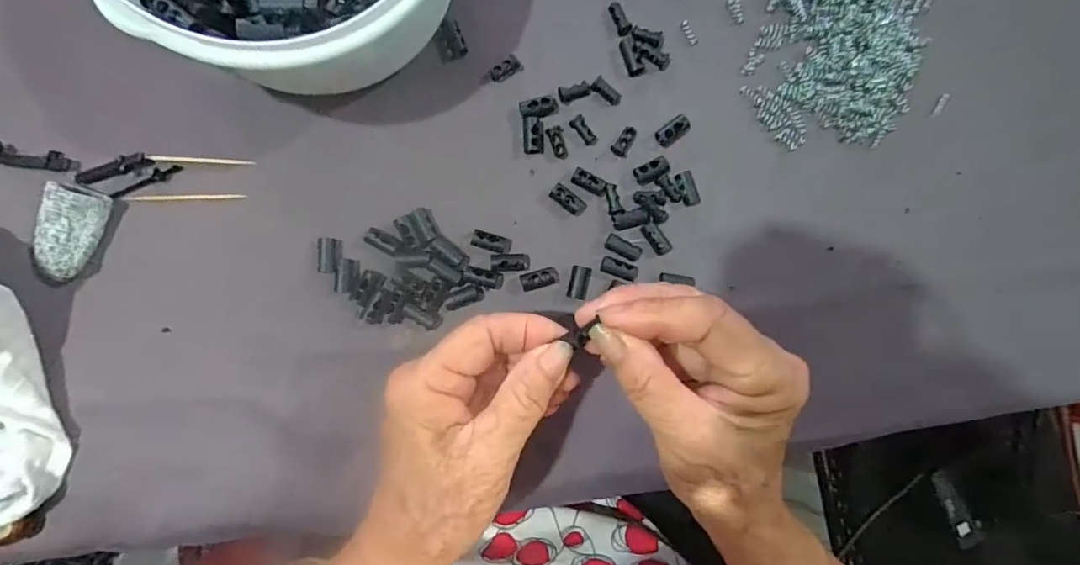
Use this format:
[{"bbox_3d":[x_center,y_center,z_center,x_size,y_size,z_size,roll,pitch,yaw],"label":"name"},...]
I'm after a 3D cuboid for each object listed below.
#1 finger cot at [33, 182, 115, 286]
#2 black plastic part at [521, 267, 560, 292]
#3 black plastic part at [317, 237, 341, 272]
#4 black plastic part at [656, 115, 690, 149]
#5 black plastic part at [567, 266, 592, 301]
[{"bbox_3d":[-0.234,-0.025,0.258,0.022,0.016,0.047,17,90,-4],"label":"finger cot"},{"bbox_3d":[0.000,-0.002,0.279,0.022,0.005,0.010,-14,93,-16],"label":"black plastic part"},{"bbox_3d":[-0.111,-0.014,0.272,0.012,0.007,0.018,1,91,-4],"label":"black plastic part"},{"bbox_3d":[0.073,-0.083,0.283,0.018,0.009,0.010,-36,94,-2],"label":"black plastic part"},{"bbox_3d":[0.022,0.000,0.282,0.011,0.005,0.018,13,91,-4],"label":"black plastic part"}]

